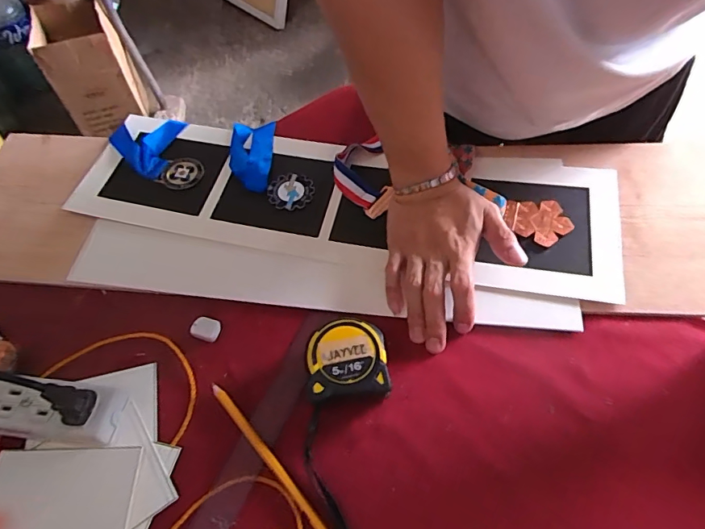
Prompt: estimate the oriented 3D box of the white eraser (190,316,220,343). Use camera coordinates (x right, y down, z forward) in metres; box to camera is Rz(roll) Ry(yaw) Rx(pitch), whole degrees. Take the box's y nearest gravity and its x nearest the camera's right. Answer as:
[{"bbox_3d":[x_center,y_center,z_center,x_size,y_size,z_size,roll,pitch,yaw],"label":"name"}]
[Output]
[{"bbox_3d":[-0.134,0.058,0.415,0.024,0.007,0.021,15,63,13],"label":"white eraser"}]

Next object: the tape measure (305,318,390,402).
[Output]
[{"bbox_3d":[-0.004,0.080,0.375,0.062,0.034,0.061,-8,60,0],"label":"tape measure"}]

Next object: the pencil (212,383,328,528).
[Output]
[{"bbox_3d":[-0.061,0.154,0.349,0.008,0.005,0.164,-40,65,-17],"label":"pencil"}]

